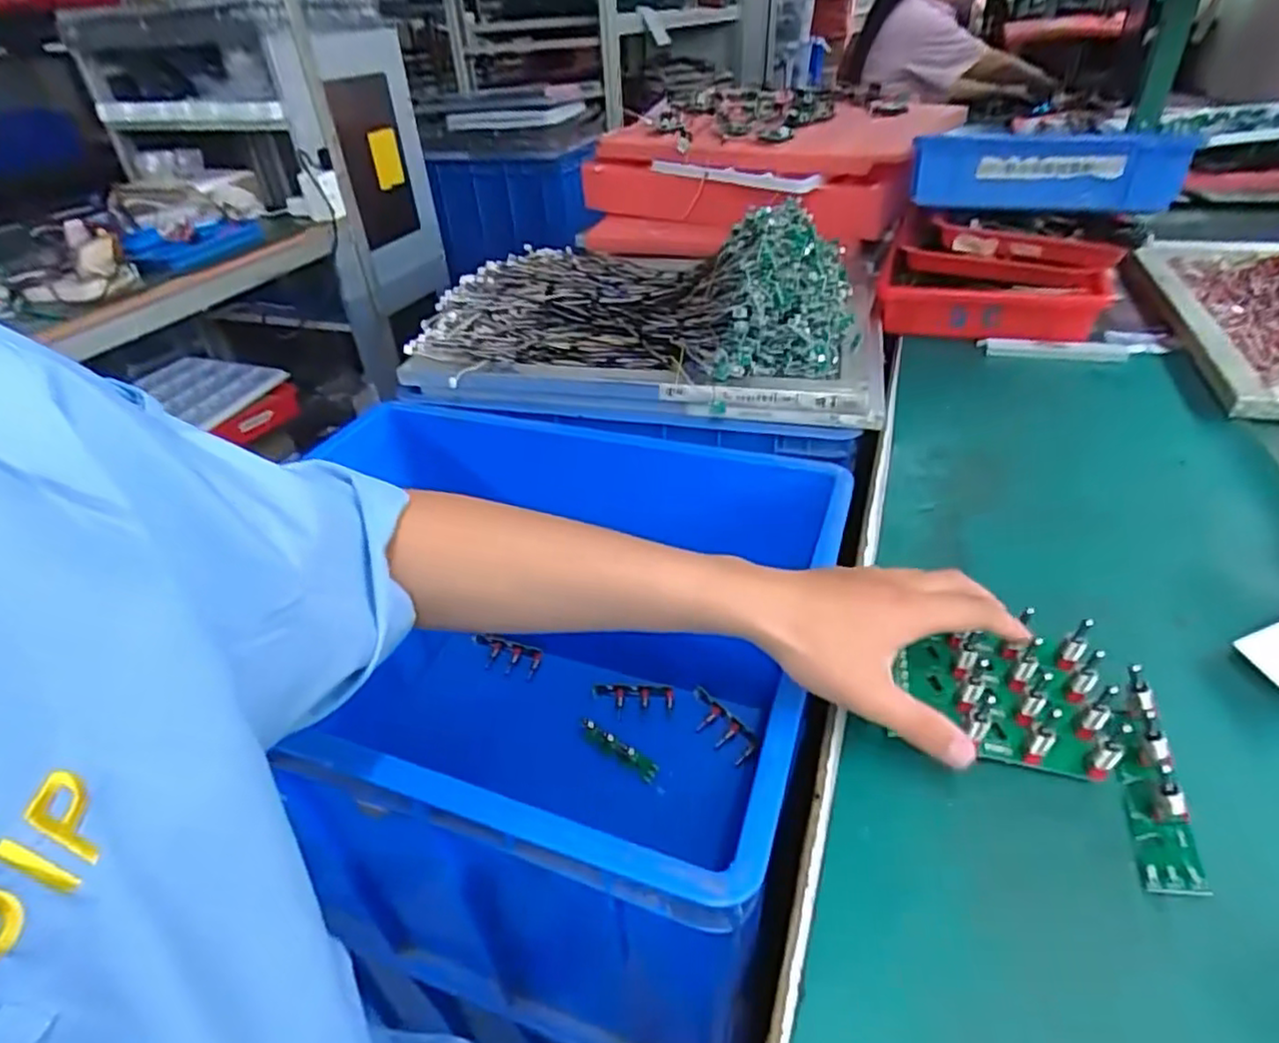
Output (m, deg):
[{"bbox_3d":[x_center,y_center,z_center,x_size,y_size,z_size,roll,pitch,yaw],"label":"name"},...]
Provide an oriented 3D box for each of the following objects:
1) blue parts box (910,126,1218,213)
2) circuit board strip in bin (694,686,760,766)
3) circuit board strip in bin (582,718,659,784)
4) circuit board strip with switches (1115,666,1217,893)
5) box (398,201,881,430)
[{"bbox_3d":[0.469,-0.409,0.792,0.267,0.075,0.119,17,42,26],"label":"blue parts box"},{"bbox_3d":[0.098,0.252,0.830,0.043,0.008,0.110,-42,45,-14],"label":"circuit board strip in bin"},{"bbox_3d":[-0.027,0.275,0.810,0.118,0.029,0.017,24,45,32],"label":"circuit board strip in bin"},{"bbox_3d":[0.263,0.129,0.342,0.026,0.034,0.105,6,38,17],"label":"circuit board strip with switches"},{"bbox_3d":[0.019,-0.291,0.855,0.533,0.139,0.435,4,38,14],"label":"box"}]

